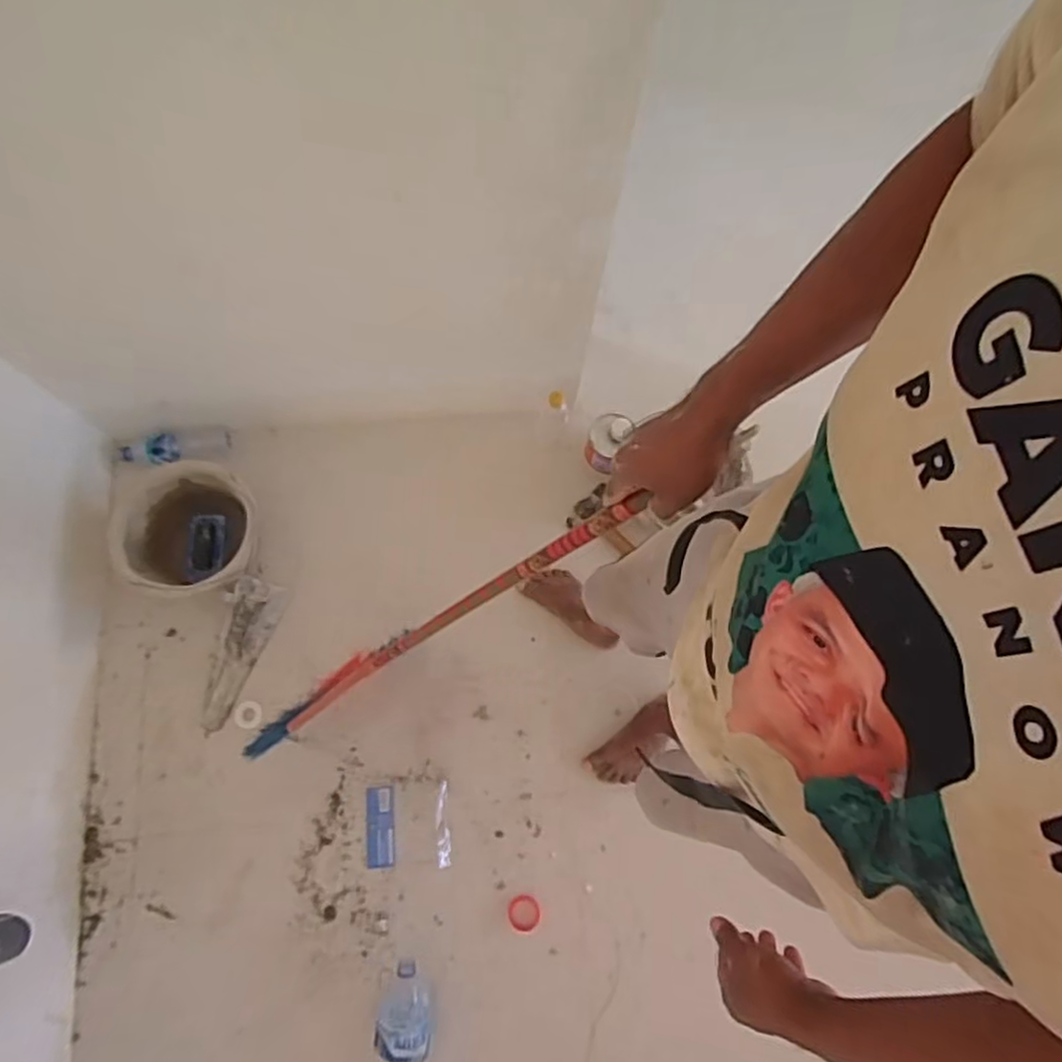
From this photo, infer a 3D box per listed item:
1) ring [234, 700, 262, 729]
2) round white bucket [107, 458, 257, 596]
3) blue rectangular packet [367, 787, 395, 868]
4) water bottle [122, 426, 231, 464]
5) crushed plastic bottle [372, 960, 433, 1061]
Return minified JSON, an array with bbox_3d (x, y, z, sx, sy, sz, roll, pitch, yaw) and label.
[{"bbox_3d":[-0.560,0.363,1.365,0.054,0.007,0.053,0,71,-1],"label":"ring"},{"bbox_3d":[-0.659,0.015,1.371,0.276,0.171,0.256,1,74,-2],"label":"round white bucket"},{"bbox_3d":[-0.291,0.570,1.328,0.053,0.010,0.143,-5,74,-4],"label":"blue rectangular packet"},{"bbox_3d":[-0.761,-0.175,1.481,0.221,0.071,0.053,-11,72,-19],"label":"water bottle"},{"bbox_3d":[-0.217,0.834,1.198,0.100,0.084,0.136,8,74,0],"label":"crushed plastic bottle"}]

